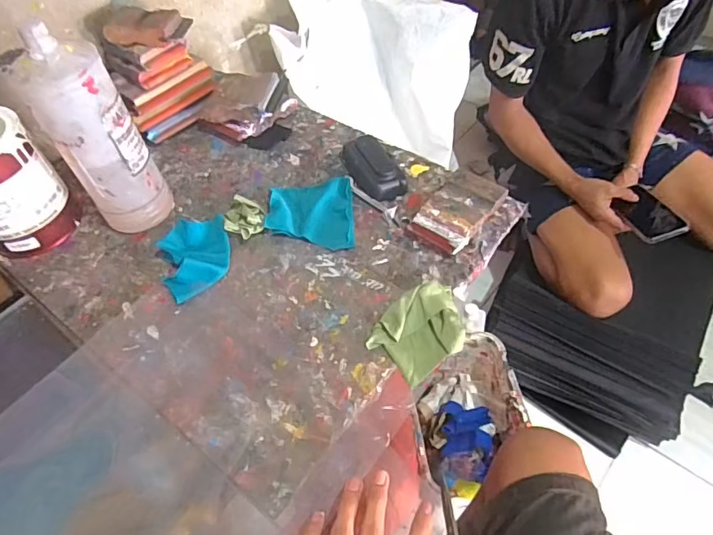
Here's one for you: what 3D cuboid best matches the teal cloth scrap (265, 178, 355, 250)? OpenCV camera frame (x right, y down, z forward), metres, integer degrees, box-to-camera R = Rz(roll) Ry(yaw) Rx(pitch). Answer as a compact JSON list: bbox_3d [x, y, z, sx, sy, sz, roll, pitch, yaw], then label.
[{"bbox_3d":[-0.054,-0.063,0.591,0.099,0.014,0.097,-4,53,2],"label":"teal cloth scrap"}]

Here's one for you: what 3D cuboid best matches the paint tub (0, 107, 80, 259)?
[{"bbox_3d":[-0.407,-0.095,0.573,0.110,0.134,0.105,-2,53,3],"label":"paint tub"}]

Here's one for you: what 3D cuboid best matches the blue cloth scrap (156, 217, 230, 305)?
[{"bbox_3d":[-0.178,-0.015,0.558,0.075,0.019,0.097,-19,54,-9],"label":"blue cloth scrap"}]

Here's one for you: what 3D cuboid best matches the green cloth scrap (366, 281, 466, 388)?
[{"bbox_3d":[0.065,0.057,0.482,0.096,0.022,0.075,-40,60,-22],"label":"green cloth scrap"}]

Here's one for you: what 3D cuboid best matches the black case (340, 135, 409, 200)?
[{"bbox_3d":[0.018,-0.126,0.618,0.047,0.032,0.103,-27,56,-15],"label":"black case"}]

